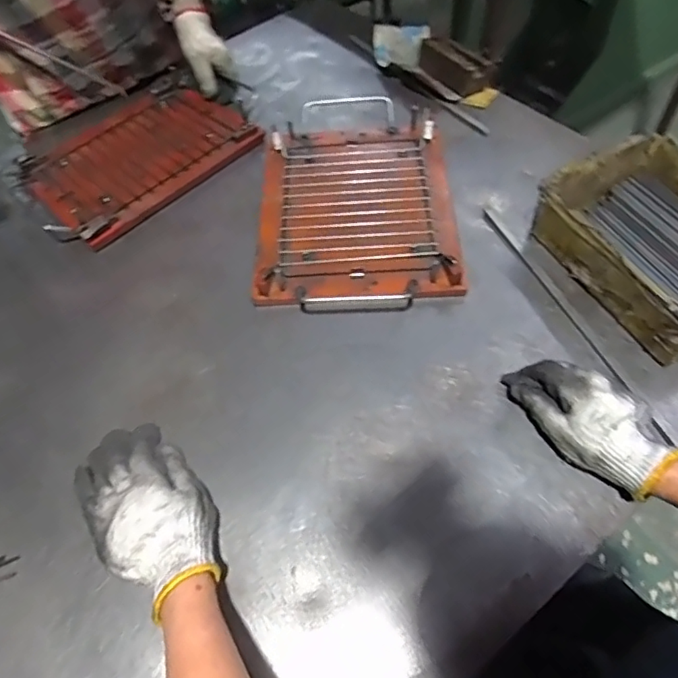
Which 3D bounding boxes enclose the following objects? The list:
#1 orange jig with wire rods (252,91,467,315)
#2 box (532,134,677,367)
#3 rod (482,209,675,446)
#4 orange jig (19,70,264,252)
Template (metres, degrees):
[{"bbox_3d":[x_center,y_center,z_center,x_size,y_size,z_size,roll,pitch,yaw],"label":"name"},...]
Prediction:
[{"bbox_3d":[0.020,-0.191,0.686,0.243,0.031,0.363,-3,58,3],"label":"orange jig with wire rods"},{"bbox_3d":[0.355,-0.100,0.576,0.181,0.075,0.257,-26,60,-12],"label":"box"},{"bbox_3d":[0.249,-0.037,0.586,0.012,0.007,0.329,-21,59,-8],"label":"rod"},{"bbox_3d":[-0.301,-0.280,0.785,0.320,0.030,0.243,-40,63,-19],"label":"orange jig"}]

